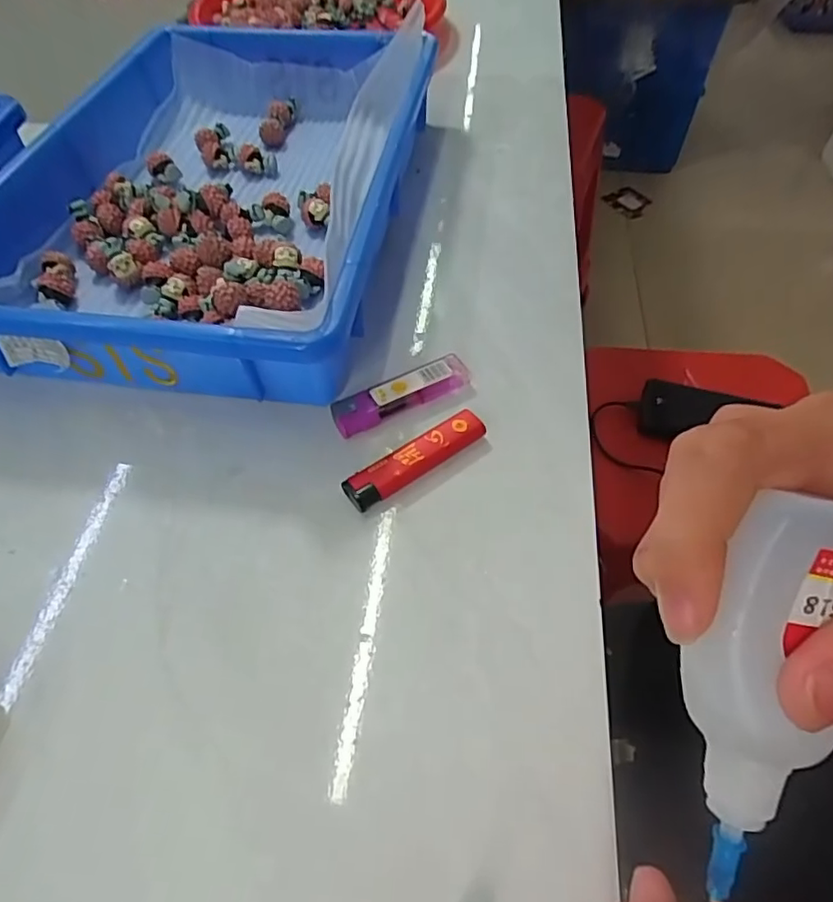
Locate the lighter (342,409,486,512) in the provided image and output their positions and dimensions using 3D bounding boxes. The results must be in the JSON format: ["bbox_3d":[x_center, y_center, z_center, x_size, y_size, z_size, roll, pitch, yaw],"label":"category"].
[{"bbox_3d":[0.000,0.004,0.299,0.079,0.011,0.019,-31,60,-20],"label":"lighter"}]

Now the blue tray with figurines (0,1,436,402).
[{"bbox_3d":[-0.131,-0.189,0.406,0.246,0.065,0.364,7,55,5],"label":"blue tray with figurines"}]

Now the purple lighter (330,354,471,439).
[{"bbox_3d":[-0.008,-0.031,0.326,0.079,0.014,0.021,-24,58,-16],"label":"purple lighter"}]

